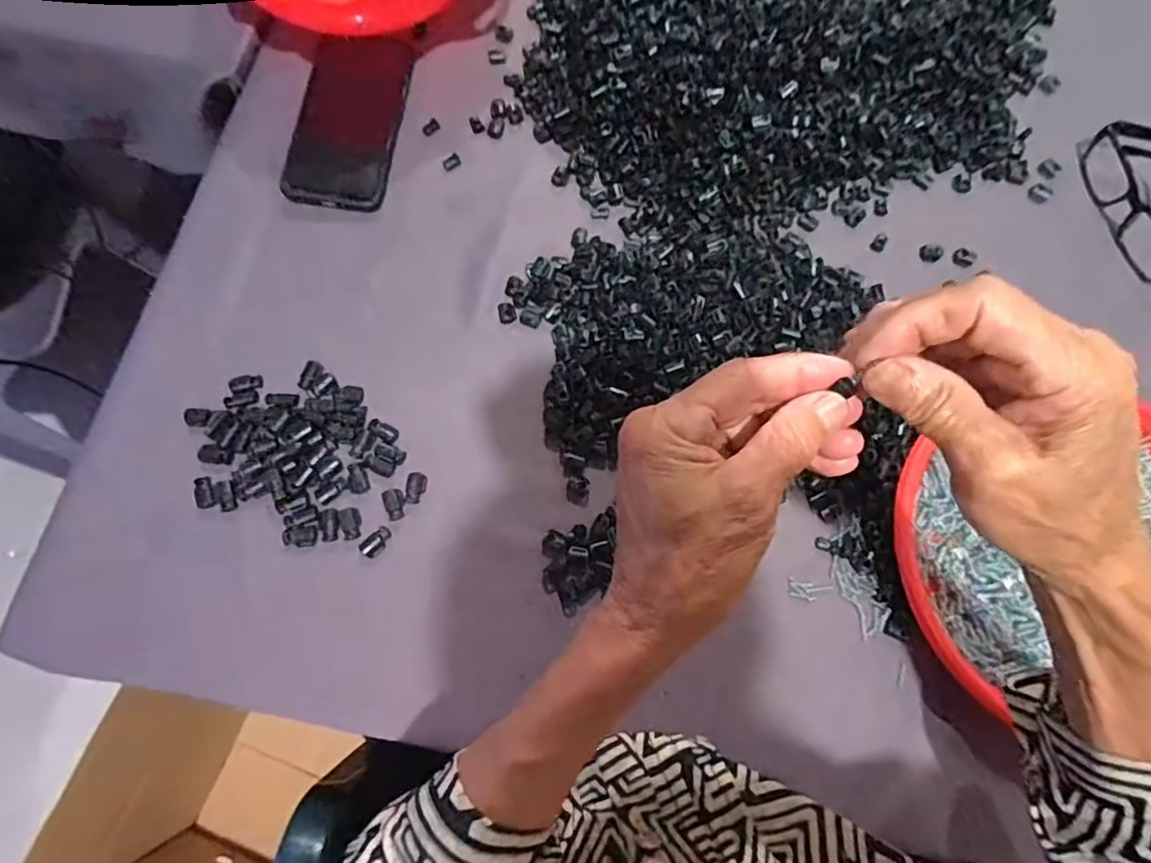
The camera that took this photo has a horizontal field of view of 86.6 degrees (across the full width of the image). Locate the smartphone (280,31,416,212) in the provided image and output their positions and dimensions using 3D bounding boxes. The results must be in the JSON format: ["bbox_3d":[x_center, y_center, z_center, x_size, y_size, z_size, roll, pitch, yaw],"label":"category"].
[{"bbox_3d":[-0.180,-0.251,0.488,0.079,0.007,0.162,4,76,-1],"label":"smartphone"}]

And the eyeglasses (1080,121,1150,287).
[{"bbox_3d":[0.484,-0.193,0.487,0.120,0.032,0.136,-18,77,-6],"label":"eyeglasses"}]

